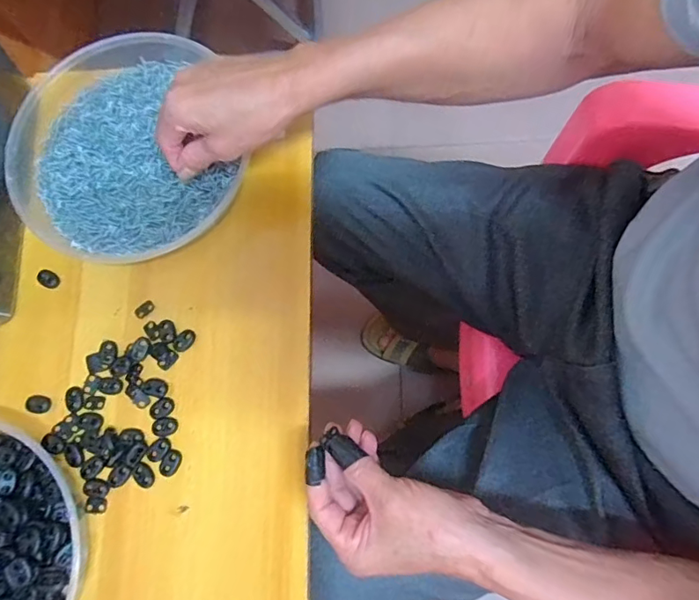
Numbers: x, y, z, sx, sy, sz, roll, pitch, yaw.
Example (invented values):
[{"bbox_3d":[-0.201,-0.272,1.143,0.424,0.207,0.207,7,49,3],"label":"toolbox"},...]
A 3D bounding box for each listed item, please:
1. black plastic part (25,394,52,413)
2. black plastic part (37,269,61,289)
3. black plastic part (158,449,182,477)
[{"bbox_3d":[-0.276,0.092,0.440,0.022,0.004,0.016,8,78,6],"label":"black plastic part"},{"bbox_3d":[-0.284,-0.020,0.467,0.021,0.004,0.015,33,82,11],"label":"black plastic part"},{"bbox_3d":[-0.151,0.138,0.418,0.015,0.004,0.022,24,80,9],"label":"black plastic part"}]

